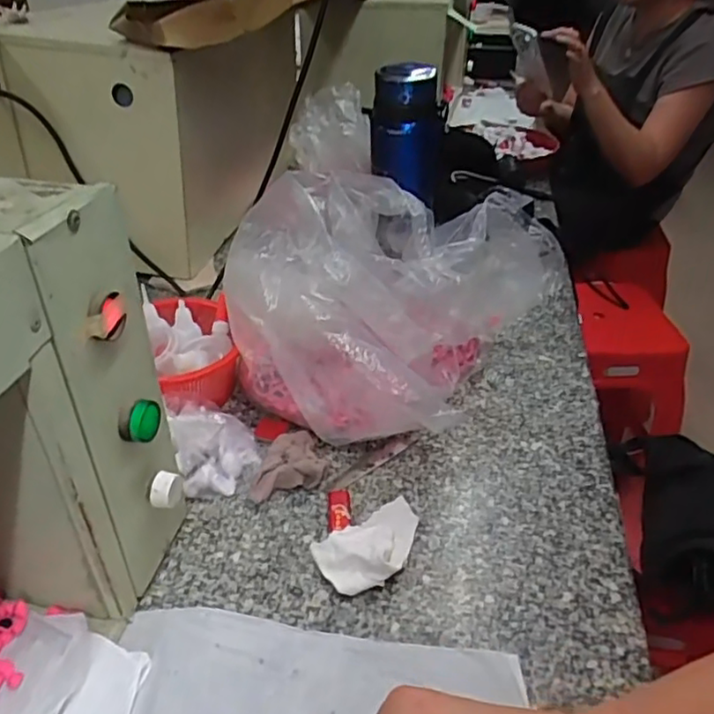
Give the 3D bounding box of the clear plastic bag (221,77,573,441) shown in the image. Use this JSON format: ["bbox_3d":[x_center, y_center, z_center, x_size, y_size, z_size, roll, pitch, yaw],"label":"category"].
[{"bbox_3d":[0.030,-0.056,0.625,0.241,0.211,0.281,18,38,23],"label":"clear plastic bag"}]

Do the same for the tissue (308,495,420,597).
[{"bbox_3d":[0.017,0.141,0.495,0.097,0.027,0.059,-28,44,-35],"label":"tissue"}]

